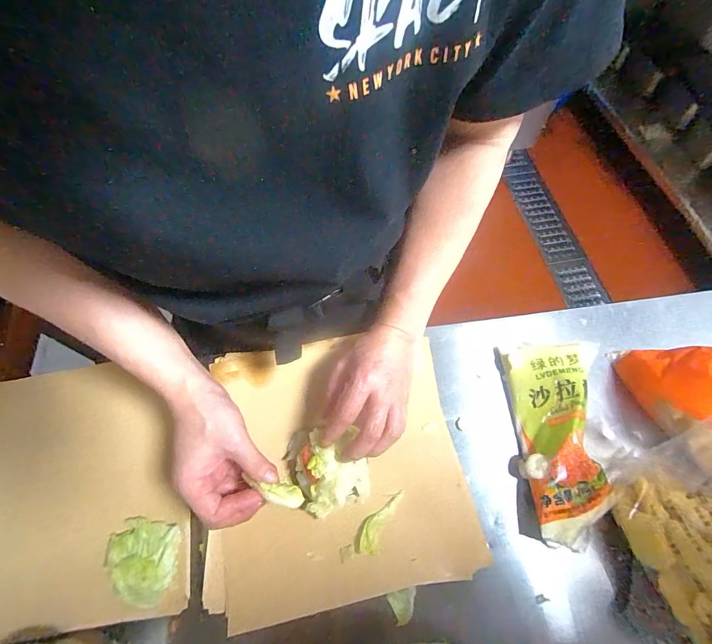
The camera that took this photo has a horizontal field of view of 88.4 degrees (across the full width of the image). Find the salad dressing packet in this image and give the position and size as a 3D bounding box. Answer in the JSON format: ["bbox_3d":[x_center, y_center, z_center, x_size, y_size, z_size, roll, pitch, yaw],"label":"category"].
[{"bbox_3d":[0.255,0.143,0.463,0.103,0.029,0.240,-9,58,26],"label":"salad dressing packet"}]

